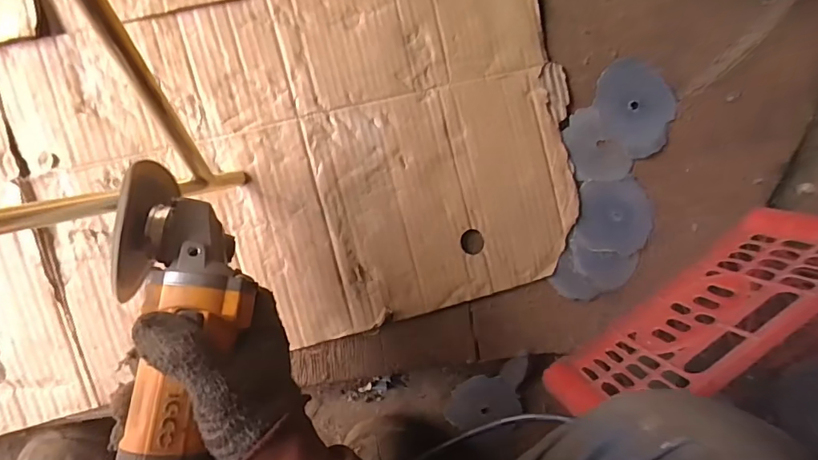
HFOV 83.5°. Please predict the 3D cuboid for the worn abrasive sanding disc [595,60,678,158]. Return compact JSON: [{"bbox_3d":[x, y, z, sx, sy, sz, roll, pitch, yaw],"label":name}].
[{"bbox_3d":[0.243,-0.134,0.490,0.093,0.015,0.085,-1,95,-8],"label":"worn abrasive sanding disc"}]

